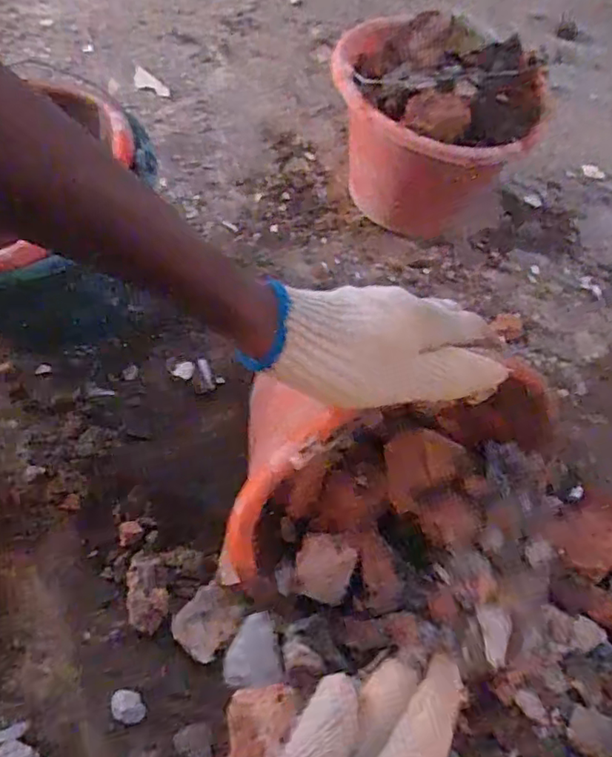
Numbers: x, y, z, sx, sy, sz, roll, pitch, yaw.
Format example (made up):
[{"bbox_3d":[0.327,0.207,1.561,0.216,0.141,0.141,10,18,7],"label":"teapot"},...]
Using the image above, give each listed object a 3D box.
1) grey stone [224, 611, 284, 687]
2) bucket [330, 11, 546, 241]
[{"bbox_3d":[-0.038,0.200,0.437,0.040,0.014,0.049,1,59,-1],"label":"grey stone"},{"bbox_3d":[0.141,-0.284,0.686,0.201,0.194,0.214,0,58,0],"label":"bucket"}]

